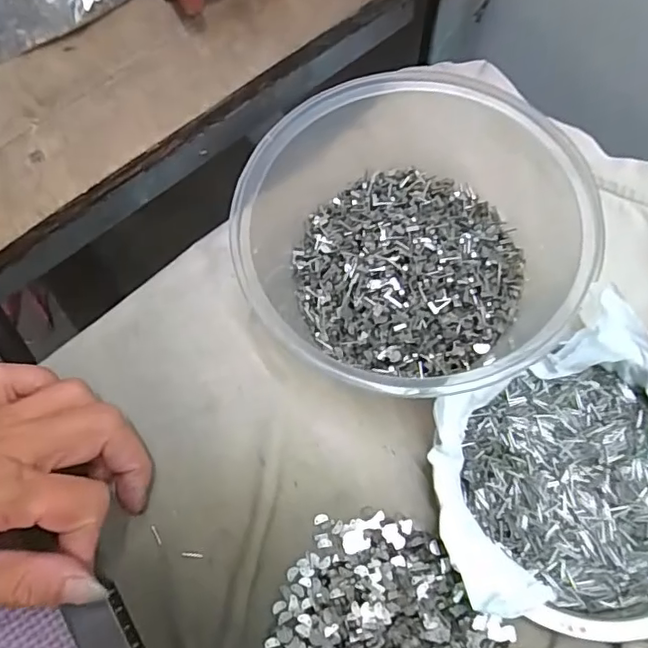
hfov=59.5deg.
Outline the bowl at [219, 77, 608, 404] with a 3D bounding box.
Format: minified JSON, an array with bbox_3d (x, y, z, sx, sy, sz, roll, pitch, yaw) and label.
[{"bbox_3d":[0.035,-0.034,0.246,0.136,0.057,0.132,0,74,1],"label":"bowl"}]

